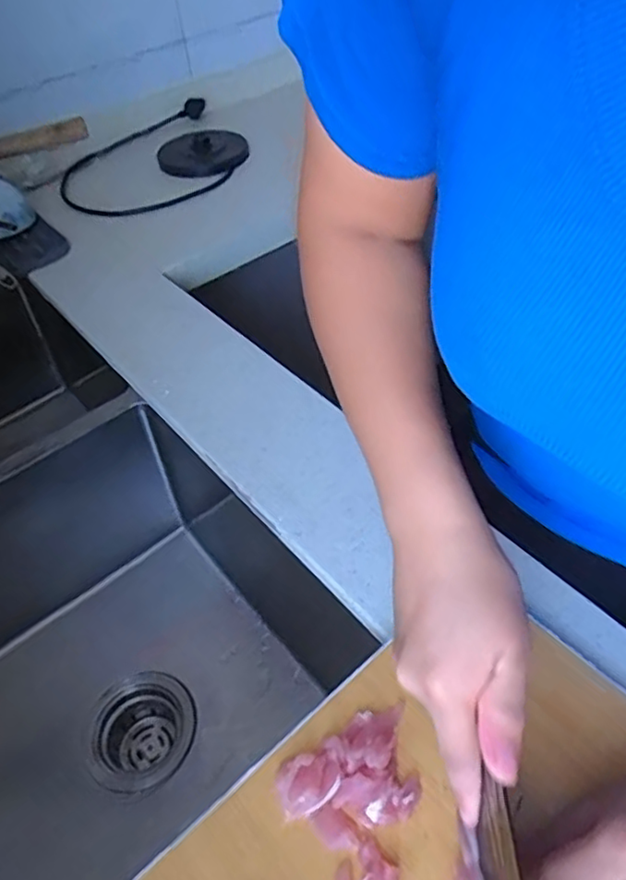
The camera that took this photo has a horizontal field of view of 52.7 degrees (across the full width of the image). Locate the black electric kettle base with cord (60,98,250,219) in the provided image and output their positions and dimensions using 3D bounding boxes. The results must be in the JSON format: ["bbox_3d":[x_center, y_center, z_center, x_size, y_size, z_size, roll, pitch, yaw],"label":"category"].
[{"bbox_3d":[-0.226,-0.434,0.985,0.251,0.035,0.339,33,57,31],"label":"black electric kettle base with cord"}]

